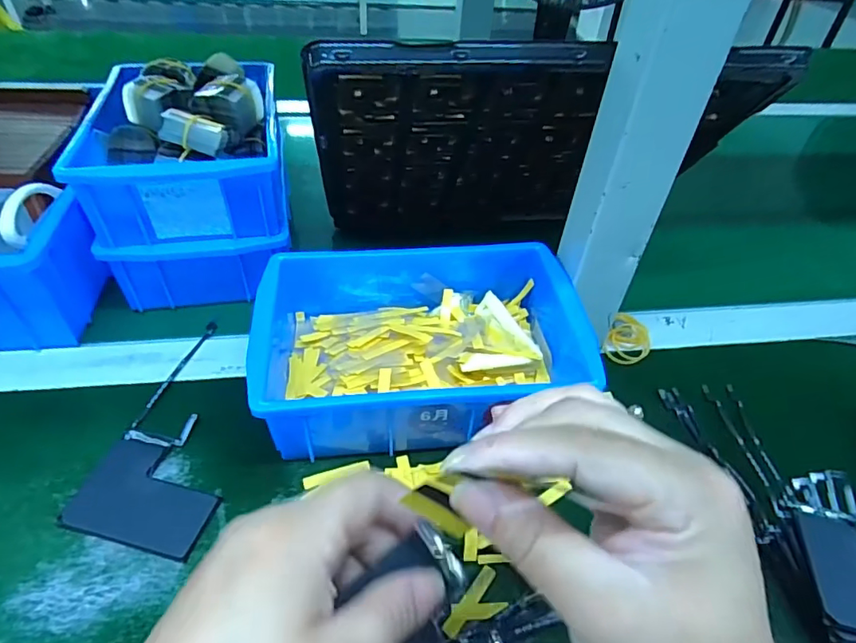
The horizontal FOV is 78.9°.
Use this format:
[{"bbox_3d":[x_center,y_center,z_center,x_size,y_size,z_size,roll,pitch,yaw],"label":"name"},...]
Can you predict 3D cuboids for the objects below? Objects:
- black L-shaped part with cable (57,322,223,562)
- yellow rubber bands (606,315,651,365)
[{"bbox_3d":[-0.148,0.064,0.332,0.075,0.006,0.160,9,44,4],"label":"black L-shaped part with cable"},{"bbox_3d":[0.156,0.013,0.405,0.031,0.013,0.050,21,47,16],"label":"yellow rubber bands"}]

